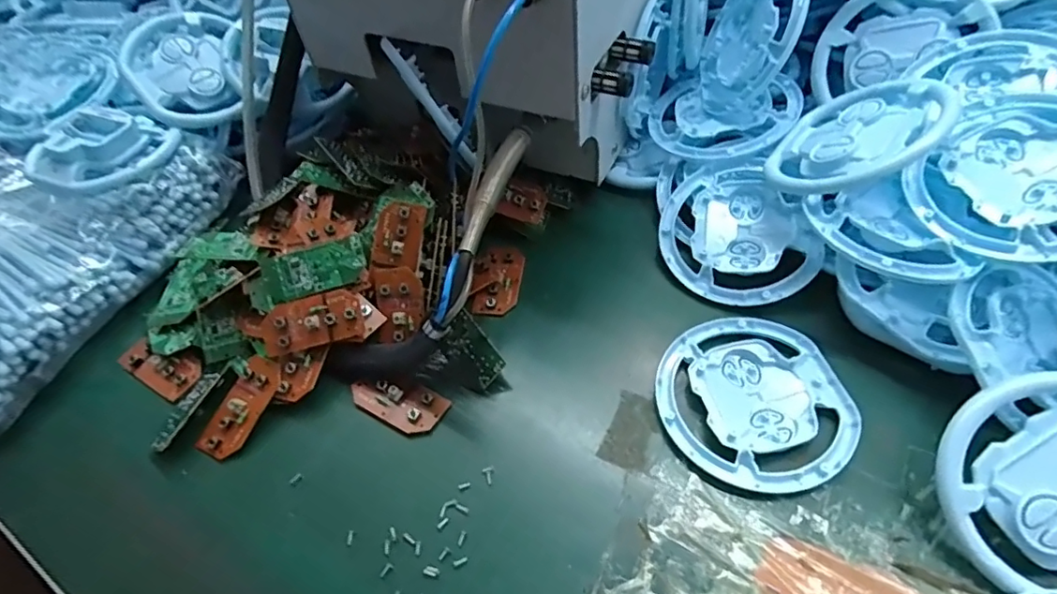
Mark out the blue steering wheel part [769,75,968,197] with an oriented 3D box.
[{"bbox_3d":[0.198,-0.098,0.340,0.092,0.010,0.095,-50,31,-18],"label":"blue steering wheel part"}]

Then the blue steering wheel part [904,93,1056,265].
[{"bbox_3d":[0.267,-0.066,0.302,0.100,0.012,0.105,-10,62,19],"label":"blue steering wheel part"}]

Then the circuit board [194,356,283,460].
[{"bbox_3d":[-0.168,0.064,0.329,0.026,0.010,0.060,22,71,21],"label":"circuit board"}]

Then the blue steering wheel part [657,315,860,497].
[{"bbox_3d":[0.125,0.056,0.314,0.098,0.010,0.104,-3,52,4],"label":"blue steering wheel part"}]

